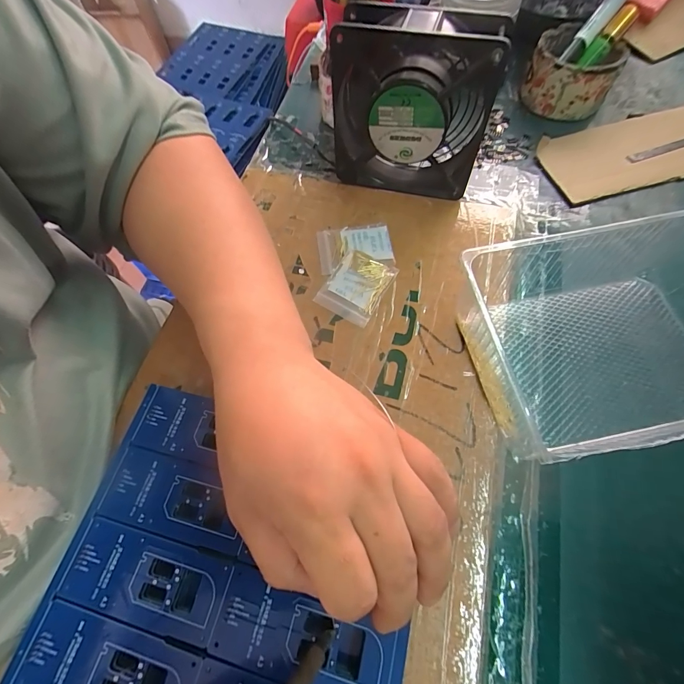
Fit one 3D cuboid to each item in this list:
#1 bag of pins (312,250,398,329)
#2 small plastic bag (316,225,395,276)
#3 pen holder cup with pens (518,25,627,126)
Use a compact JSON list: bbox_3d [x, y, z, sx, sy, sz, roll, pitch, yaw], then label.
[{"bbox_3d":[0.012,-0.046,0.282,0.045,0.007,0.058,27,69,15],"label":"bag of pins"},{"bbox_3d":[0.011,-0.082,0.300,0.062,0.005,0.047,-9,65,-1],"label":"small plastic bag"},{"bbox_3d":[0.229,-0.272,0.354,0.085,0.048,0.071,35,72,18],"label":"pen holder cup with pens"}]

